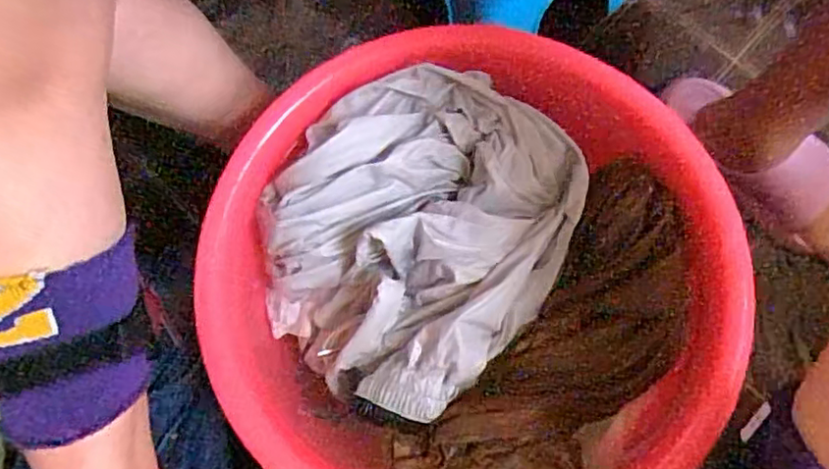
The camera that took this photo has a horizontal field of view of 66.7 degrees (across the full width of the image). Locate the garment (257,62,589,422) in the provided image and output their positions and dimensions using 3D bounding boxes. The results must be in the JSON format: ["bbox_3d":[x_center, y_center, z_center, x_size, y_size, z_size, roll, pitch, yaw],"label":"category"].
[{"bbox_3d":[-0.002,-0.002,0.459,0.197,0.091,0.226,36,78,11],"label":"garment"}]

